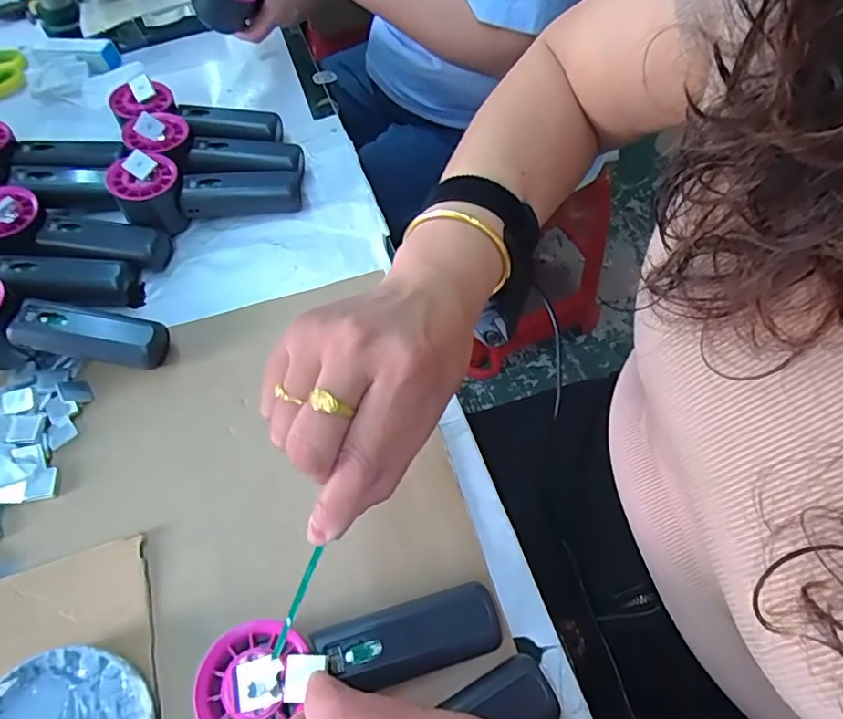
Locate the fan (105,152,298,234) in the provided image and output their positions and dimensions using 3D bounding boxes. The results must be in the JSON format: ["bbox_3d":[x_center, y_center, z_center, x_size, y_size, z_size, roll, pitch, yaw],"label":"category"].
[{"bbox_3d":[-0.188,-0.152,0.490,0.154,0.056,0.056,-14,60,-6],"label":"fan"}]

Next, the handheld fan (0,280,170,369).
[{"bbox_3d":[-0.276,-0.018,0.413,0.152,0.056,0.050,7,60,7],"label":"handheld fan"}]

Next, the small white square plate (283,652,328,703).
[{"bbox_3d":[-0.057,0.156,0.271,0.021,0.005,0.020,-2,59,1],"label":"small white square plate"}]

